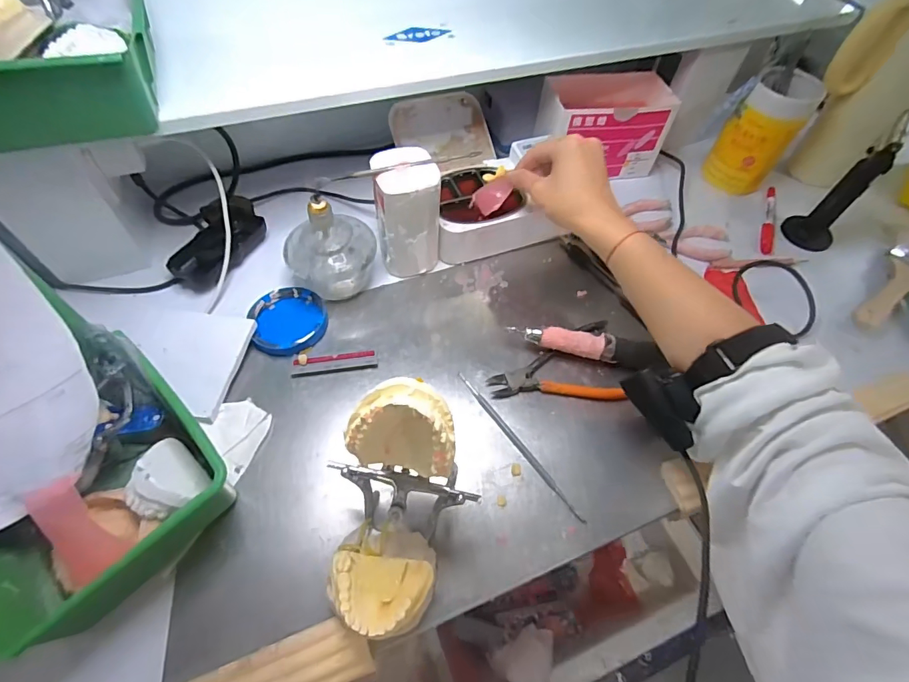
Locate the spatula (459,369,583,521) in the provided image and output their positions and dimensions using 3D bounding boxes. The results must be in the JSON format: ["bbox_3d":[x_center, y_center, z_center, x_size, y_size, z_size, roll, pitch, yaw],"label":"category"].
[{"bbox_3d":[0.056,0.091,0.407,0.007,0.006,0.171,-30,63,-21],"label":"spatula"}]

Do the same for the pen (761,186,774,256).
[{"bbox_3d":[0.416,-0.161,0.593,0.016,0.012,0.138,23,58,12],"label":"pen"}]

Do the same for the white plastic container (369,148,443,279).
[{"bbox_3d":[-0.049,-0.132,0.481,0.065,0.129,0.059,-6,58,-6],"label":"white plastic container"}]

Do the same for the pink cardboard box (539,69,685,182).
[{"bbox_3d":[0.196,-0.289,0.604,0.161,0.096,0.091,-7,58,-7],"label":"pink cardboard box"}]

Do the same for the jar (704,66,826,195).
[{"bbox_3d":[0.404,-0.275,0.592,0.079,0.127,0.091,34,62,18],"label":"jar"}]

